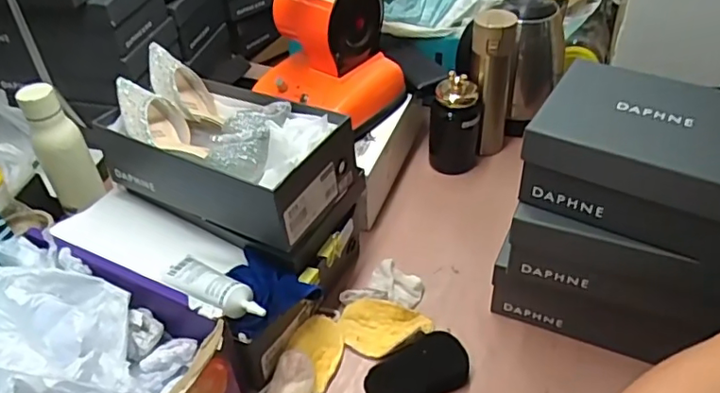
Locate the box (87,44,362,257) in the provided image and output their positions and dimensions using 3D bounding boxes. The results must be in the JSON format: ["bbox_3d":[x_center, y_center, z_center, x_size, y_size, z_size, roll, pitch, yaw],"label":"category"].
[{"bbox_3d":[-0.171,-0.064,0.741,0.303,0.112,0.169,18,46,22],"label":"box"}]

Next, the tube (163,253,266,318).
[{"bbox_3d":[-0.169,0.100,0.665,0.176,0.025,0.050,17,43,42],"label":"tube"}]

